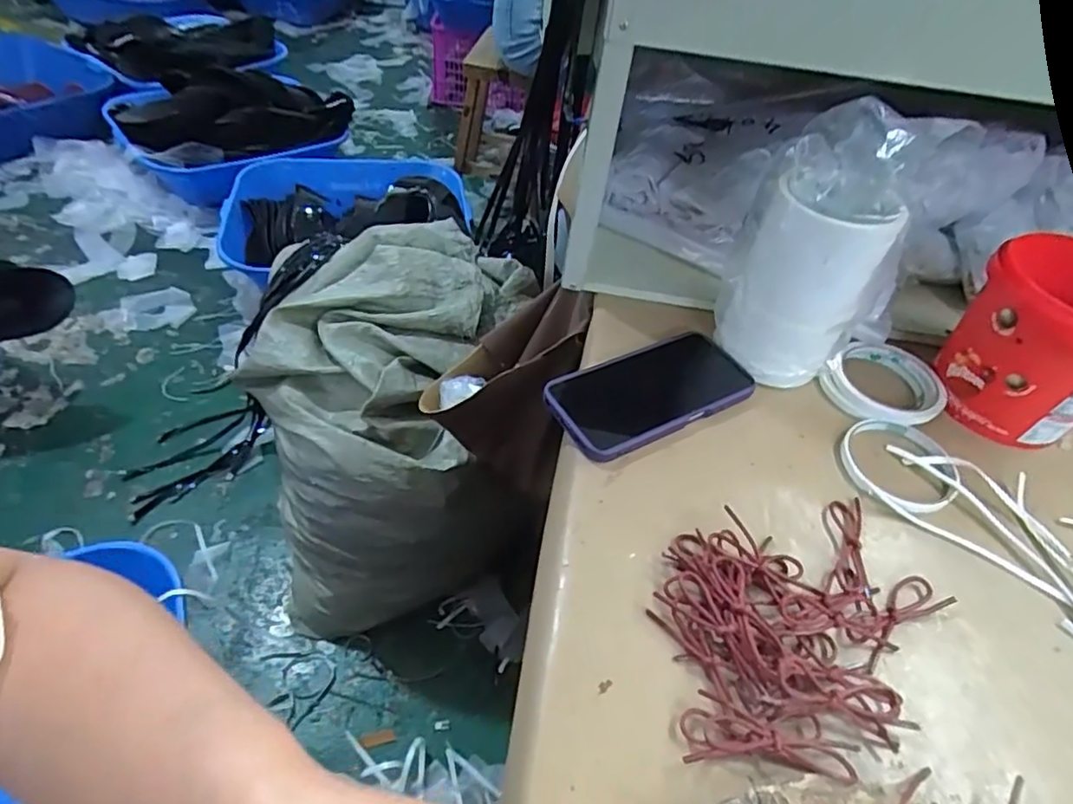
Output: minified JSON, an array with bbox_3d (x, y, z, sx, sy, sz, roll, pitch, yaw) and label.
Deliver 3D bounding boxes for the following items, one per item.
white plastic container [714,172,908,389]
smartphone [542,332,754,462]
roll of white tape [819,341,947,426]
[{"bbox_3d":[0.198,-0.085,0.477,0.082,0.149,0.076,0,46,-6],"label":"white plastic container"},{"bbox_3d":[0.090,-0.009,0.489,0.162,0.015,0.079,-21,52,-24],"label":"smartphone"},{"bbox_3d":[0.286,-0.016,0.508,0.099,0.020,0.084,-33,59,-32],"label":"roll of white tape"}]

